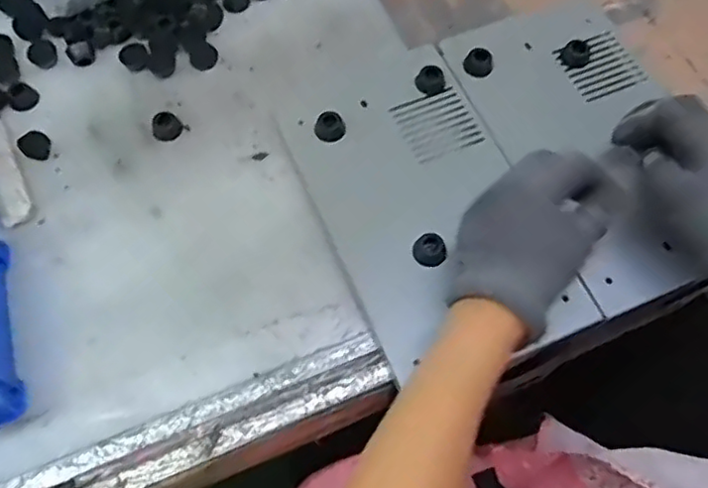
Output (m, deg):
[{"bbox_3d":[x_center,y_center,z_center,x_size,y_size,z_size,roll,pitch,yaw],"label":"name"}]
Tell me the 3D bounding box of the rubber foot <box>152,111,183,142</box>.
[{"bbox_3d":[-0.158,-0.100,0.541,0.023,0.010,0.024,-29,70,-11],"label":"rubber foot"}]

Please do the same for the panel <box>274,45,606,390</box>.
[{"bbox_3d":[0.054,-0.033,0.503,0.154,0.018,0.268,-22,69,-9],"label":"panel"}]

